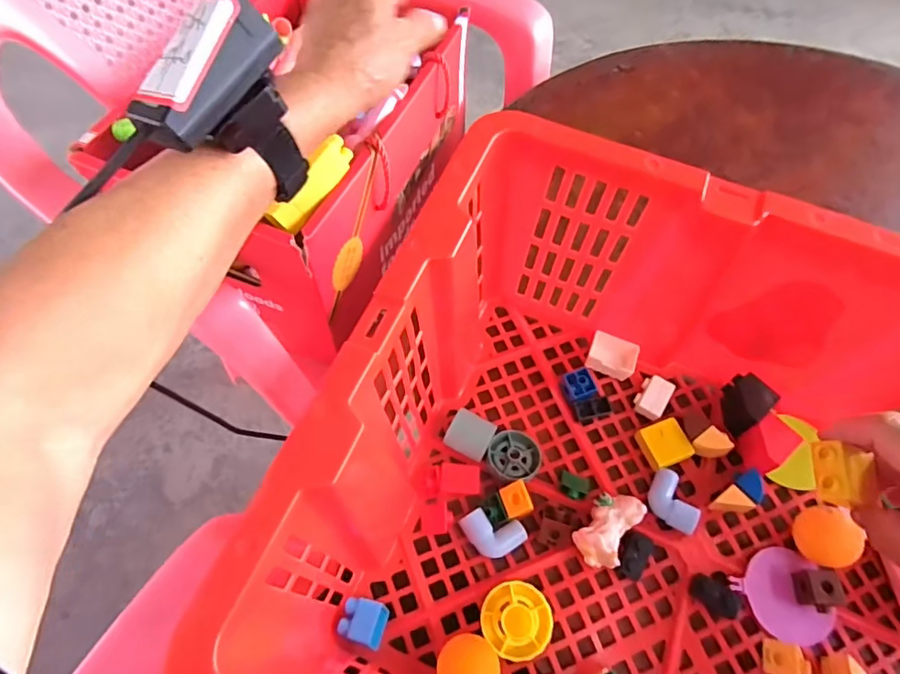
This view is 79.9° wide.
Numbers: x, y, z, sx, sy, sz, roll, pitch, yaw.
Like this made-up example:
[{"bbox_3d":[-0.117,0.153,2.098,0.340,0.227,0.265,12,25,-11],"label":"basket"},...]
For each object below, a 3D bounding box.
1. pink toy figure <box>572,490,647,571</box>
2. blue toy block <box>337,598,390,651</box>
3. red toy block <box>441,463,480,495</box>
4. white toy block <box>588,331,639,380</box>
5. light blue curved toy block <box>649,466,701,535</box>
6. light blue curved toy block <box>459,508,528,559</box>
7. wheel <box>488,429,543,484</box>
[{"bbox_3d":[0.107,0.129,0.363,0.031,0.032,0.054,39,67,17],"label":"pink toy figure"},{"bbox_3d":[-0.053,0.177,0.334,0.027,0.024,0.024,15,62,6],"label":"blue toy block"},{"bbox_3d":[0.007,0.102,0.382,0.028,0.014,0.020,6,61,1],"label":"red toy block"},{"bbox_3d":[0.130,0.016,0.430,0.038,0.020,0.029,17,62,7],"label":"white toy block"},{"bbox_3d":[0.156,0.117,0.381,0.026,0.015,0.045,-14,63,-10],"label":"light blue curved toy block"},{"bbox_3d":[0.030,0.133,0.368,0.035,0.015,0.034,-28,66,-17],"label":"light blue curved toy block"},{"bbox_3d":[0.047,0.088,0.396,0.039,0.015,0.038,1,61,-2],"label":"wheel"}]

